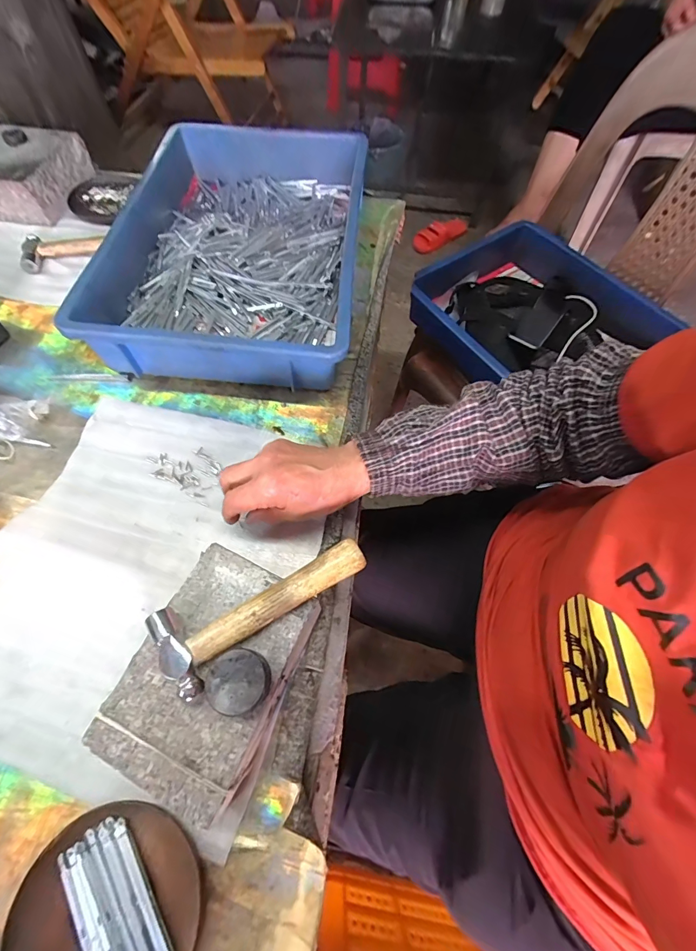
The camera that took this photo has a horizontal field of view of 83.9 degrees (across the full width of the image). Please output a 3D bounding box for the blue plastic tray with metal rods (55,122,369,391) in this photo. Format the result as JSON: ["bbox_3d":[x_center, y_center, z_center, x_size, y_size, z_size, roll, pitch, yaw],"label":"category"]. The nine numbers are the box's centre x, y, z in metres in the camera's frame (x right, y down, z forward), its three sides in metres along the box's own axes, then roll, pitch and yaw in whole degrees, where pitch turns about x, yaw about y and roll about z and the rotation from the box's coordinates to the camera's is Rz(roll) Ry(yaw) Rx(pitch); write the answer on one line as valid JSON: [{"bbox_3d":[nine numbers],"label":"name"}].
[{"bbox_3d":[-0.134,-0.317,0.511,0.287,0.080,0.458,5,64,-1],"label":"blue plastic tray with metal rods"}]

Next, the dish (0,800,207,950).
[{"bbox_3d":[-0.154,0.282,0.247,0.112,0.013,0.109,1,64,-3],"label":"dish"}]

